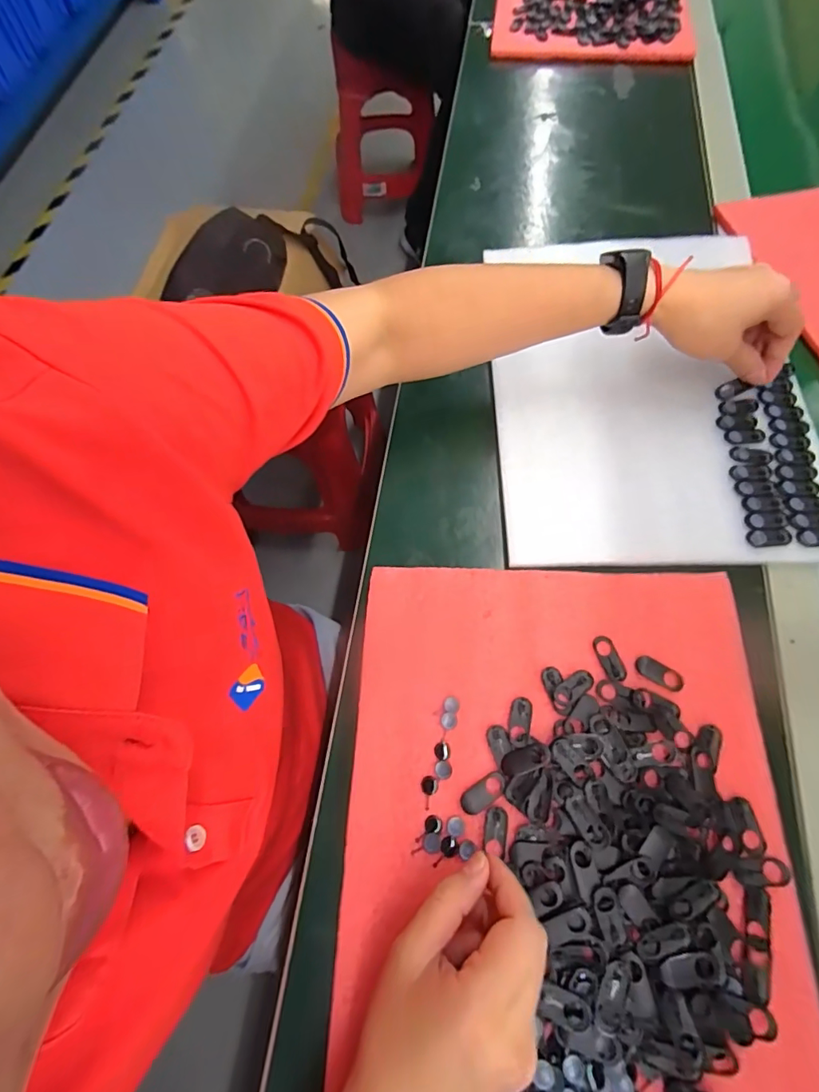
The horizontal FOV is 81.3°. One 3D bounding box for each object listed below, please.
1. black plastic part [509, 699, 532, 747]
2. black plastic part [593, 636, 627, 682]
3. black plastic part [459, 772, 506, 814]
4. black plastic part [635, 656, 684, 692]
[{"bbox_3d":[0.074,0.117,0.316,0.013,0.004,0.031,11,68,7],"label":"black plastic part"},{"bbox_3d":[0.139,0.078,0.330,0.014,0.004,0.031,-18,68,-5],"label":"black plastic part"},{"bbox_3d":[0.047,0.156,0.300,0.031,0.004,0.013,-31,70,-10],"label":"black plastic part"},{"bbox_3d":[0.170,0.087,0.324,0.032,0.004,0.015,30,72,14],"label":"black plastic part"}]

